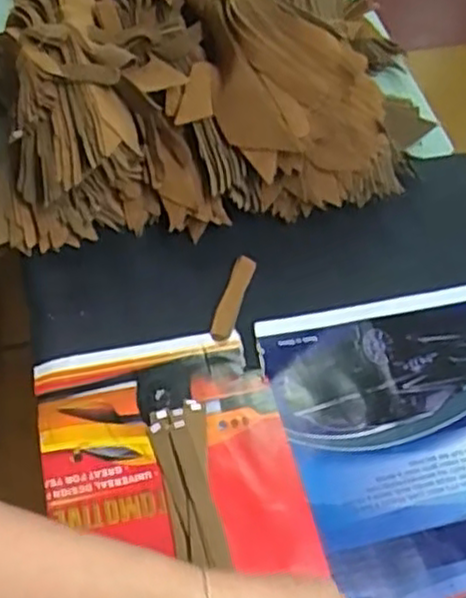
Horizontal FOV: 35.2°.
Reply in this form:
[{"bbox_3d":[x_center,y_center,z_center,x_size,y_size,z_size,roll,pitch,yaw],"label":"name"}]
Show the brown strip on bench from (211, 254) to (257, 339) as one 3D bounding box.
[{"bbox_3d":[0.000,-0.003,0.709,0.020,0.011,0.095,15,55,7],"label":"brown strip on bench"}]

